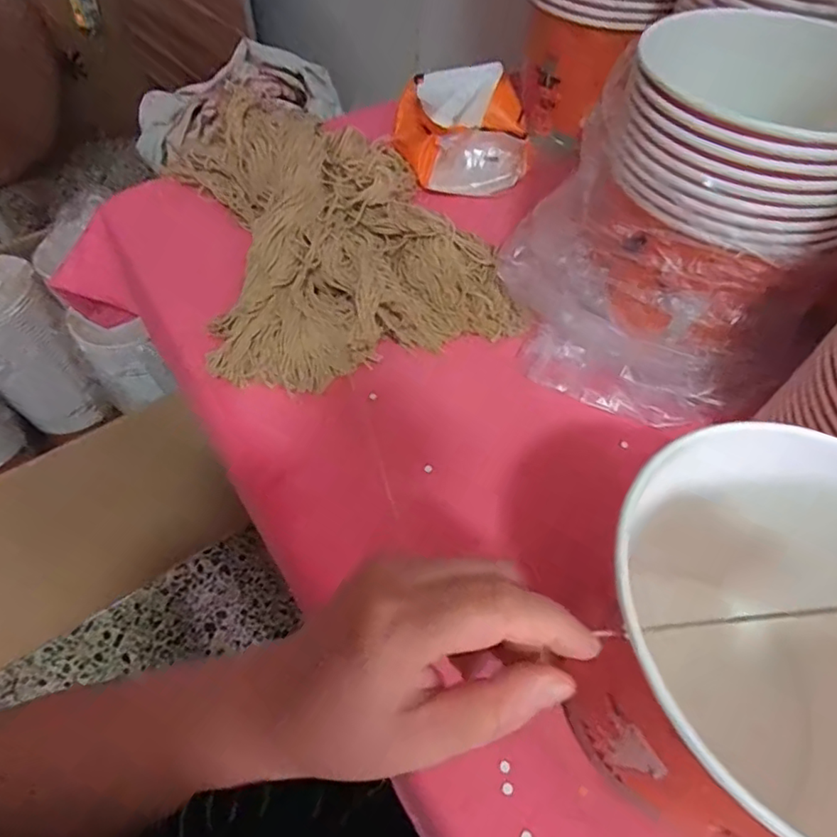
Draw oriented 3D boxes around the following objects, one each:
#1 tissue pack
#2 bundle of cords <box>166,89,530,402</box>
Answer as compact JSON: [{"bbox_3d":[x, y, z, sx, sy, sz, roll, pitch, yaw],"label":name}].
[{"bbox_3d":[0.042,-0.299,0.566,0.125,0.076,0.128,-1,54,-2],"label":"tissue pack"},{"bbox_3d":[-0.078,-0.176,0.495,0.232,0.059,0.308,-16,56,-12],"label":"bundle of cords"}]

